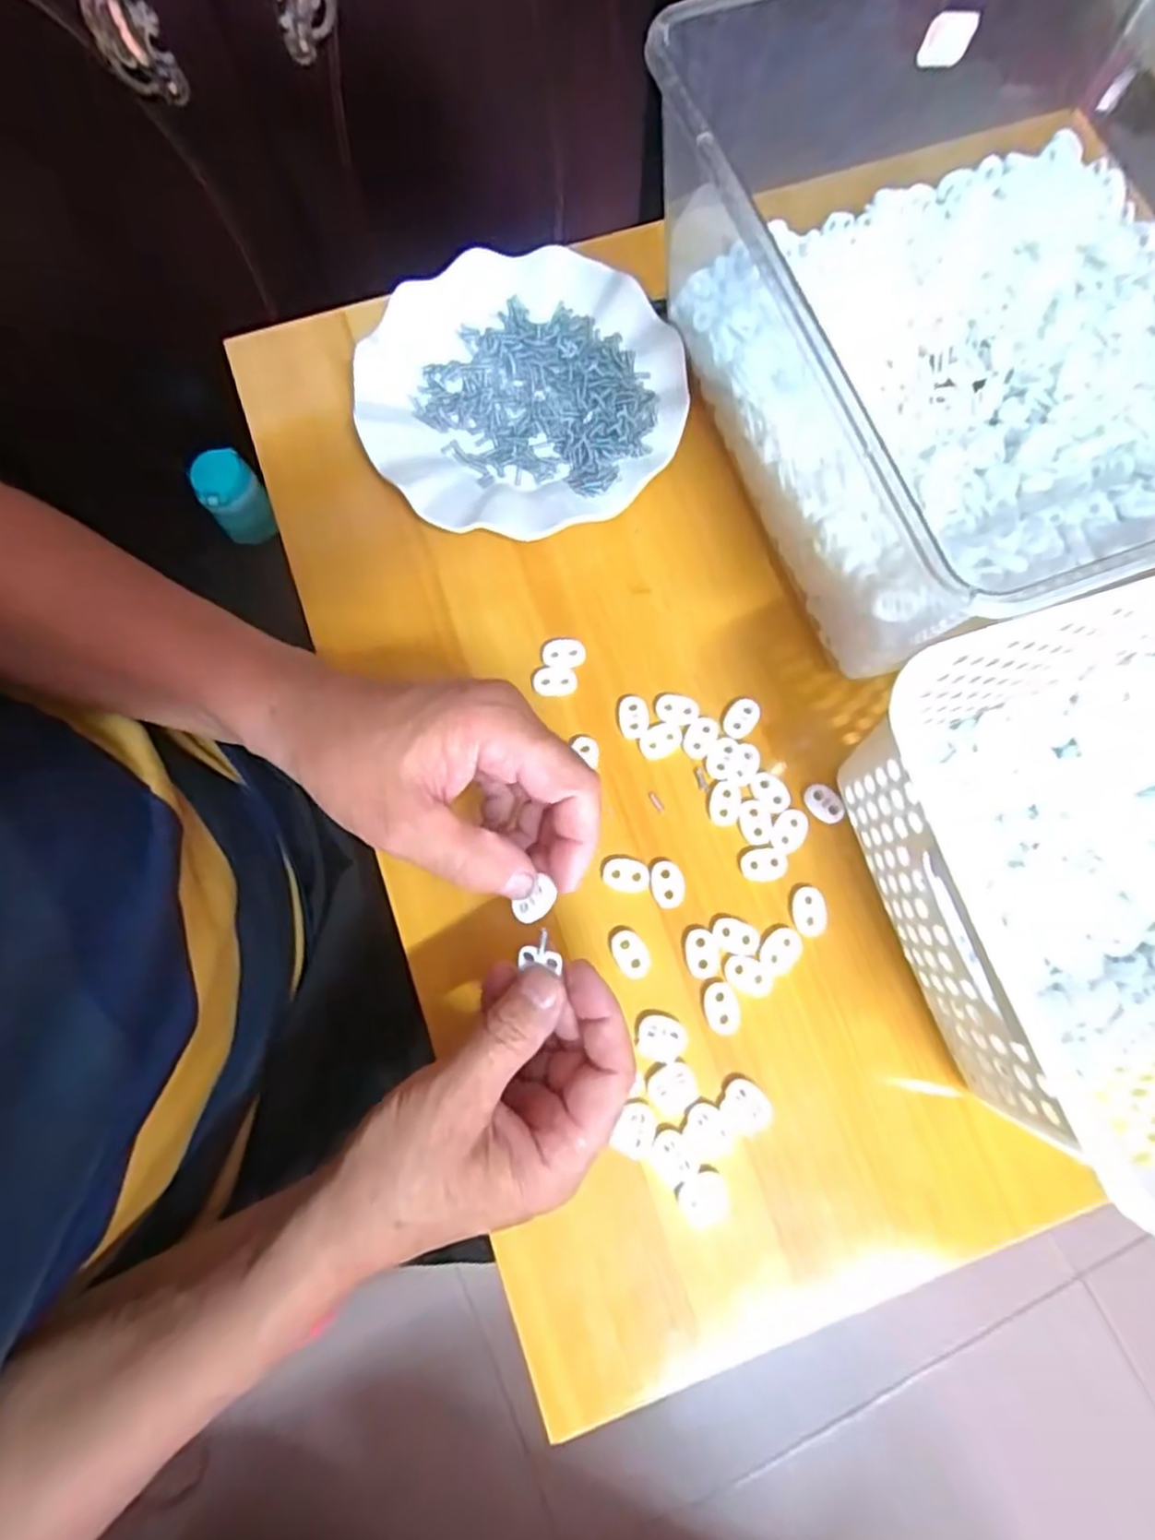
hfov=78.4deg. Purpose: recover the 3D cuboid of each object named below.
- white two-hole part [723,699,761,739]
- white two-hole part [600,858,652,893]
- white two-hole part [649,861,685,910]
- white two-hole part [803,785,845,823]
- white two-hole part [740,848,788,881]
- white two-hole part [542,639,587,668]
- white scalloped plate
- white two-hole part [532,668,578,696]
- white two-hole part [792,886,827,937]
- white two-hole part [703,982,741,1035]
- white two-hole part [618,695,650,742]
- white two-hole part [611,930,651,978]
[{"bbox_3d":[0.086,-0.027,0.372,0.015,0.004,0.023,34,79,8],"label":"white two-hole part"},{"bbox_3d":[0.025,0.052,0.353,0.023,0.004,0.016,15,77,4],"label":"white two-hole part"},{"bbox_3d":[0.045,0.057,0.352,0.016,0.004,0.022,-11,77,-2],"label":"white two-hole part"},{"bbox_3d":[0.126,0.018,0.362,0.014,0.004,0.022,-33,79,-7],"label":"white two-hole part"},{"bbox_3d":[0.094,0.047,0.355,0.023,0.004,0.016,-10,77,-2],"label":"white two-hole part"},{"bbox_3d":[-0.007,-0.063,0.379,0.022,0.004,0.014,-6,77,-1],"label":"white two-hole part"},{"bbox_3d":[-0.032,-0.217,0.409,0.179,0.017,0.180,0,77,0],"label":"white scalloped plate"},{"bbox_3d":[-0.012,-0.047,0.377,0.023,0.004,0.015,-2,77,0],"label":"white two-hole part"},{"bbox_3d":[0.115,0.070,0.349,0.017,0.004,0.023,-10,77,-2],"label":"white two-hole part"},{"bbox_3d":[0.069,0.114,0.337,0.016,0.004,0.022,-10,77,-2],"label":"white two-hole part"},{"bbox_3d":[0.030,-0.028,0.372,0.015,0.004,0.022,-9,77,-2],"label":"white two-hole part"},{"bbox_3d":[0.026,0.089,0.343,0.015,0.004,0.023,-28,78,-6],"label":"white two-hole part"}]

